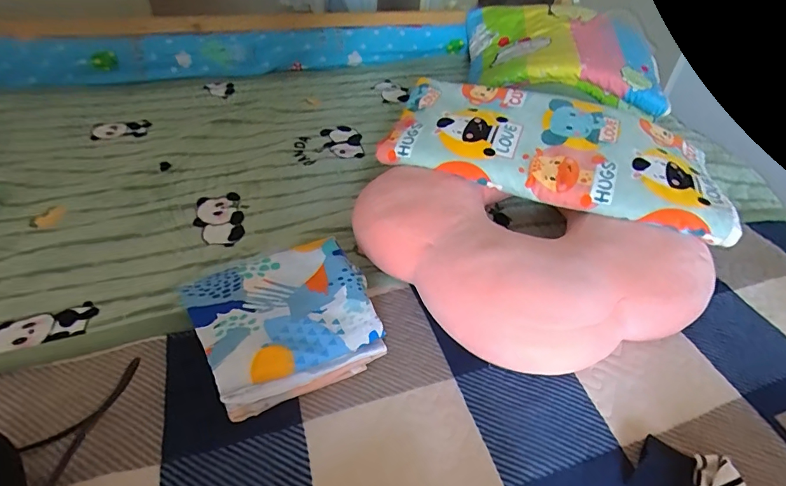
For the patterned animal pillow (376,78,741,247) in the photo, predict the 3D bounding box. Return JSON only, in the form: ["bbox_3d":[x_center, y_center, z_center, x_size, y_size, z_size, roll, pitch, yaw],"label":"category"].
[{"bbox_3d":[0.259,-0.165,0.728,0.513,0.078,0.237,16,44,14],"label":"patterned animal pillow"}]

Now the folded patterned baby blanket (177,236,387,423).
[{"bbox_3d":[-0.134,0.095,0.549,0.197,0.077,0.180,-18,46,-21],"label":"folded patterned baby blanket"}]

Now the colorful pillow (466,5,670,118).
[{"bbox_3d":[0.407,-0.480,1.109,0.436,0.119,0.459,8,42,5],"label":"colorful pillow"}]

